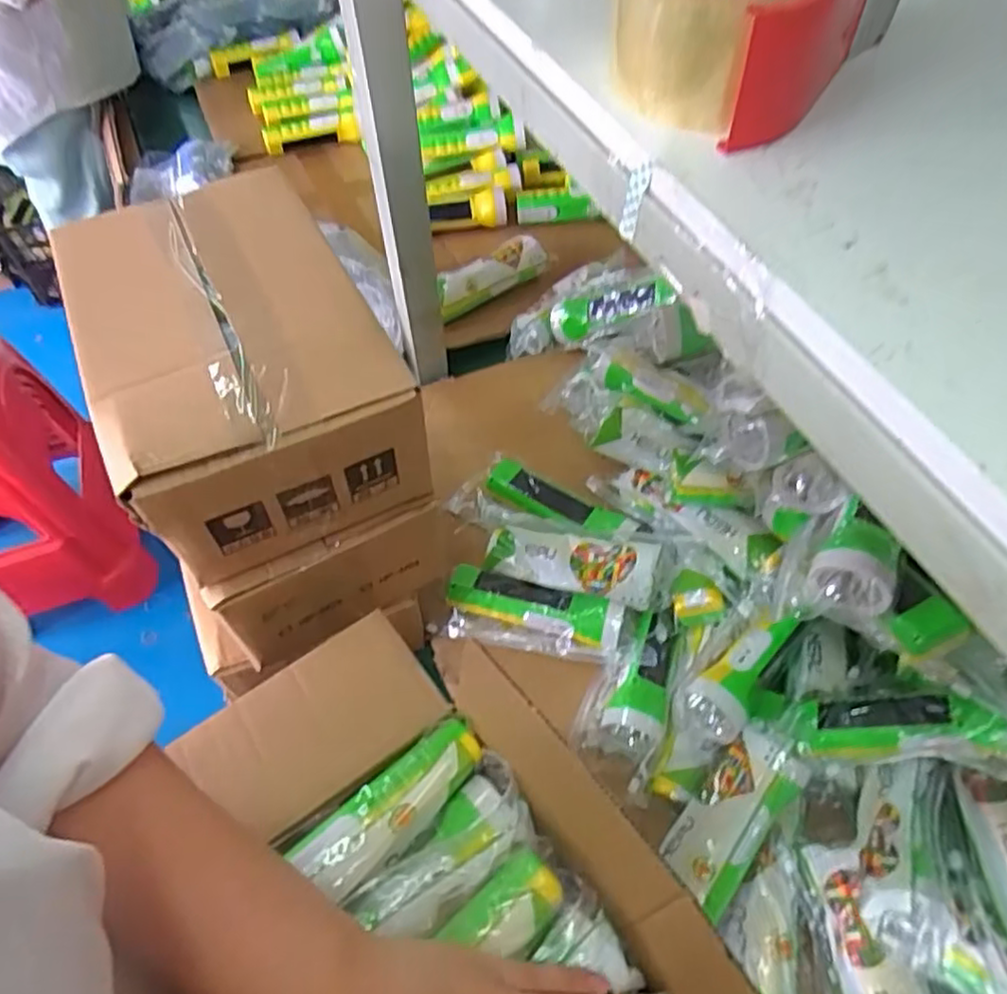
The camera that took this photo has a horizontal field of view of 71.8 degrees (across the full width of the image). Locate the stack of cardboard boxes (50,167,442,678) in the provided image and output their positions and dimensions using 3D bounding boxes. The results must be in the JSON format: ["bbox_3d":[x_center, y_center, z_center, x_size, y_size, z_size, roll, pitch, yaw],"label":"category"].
[{"bbox_3d":[-0.189,-0.065,0.539,0.183,0.216,0.288,-24,59,-15],"label":"stack of cardboard boxes"}]

